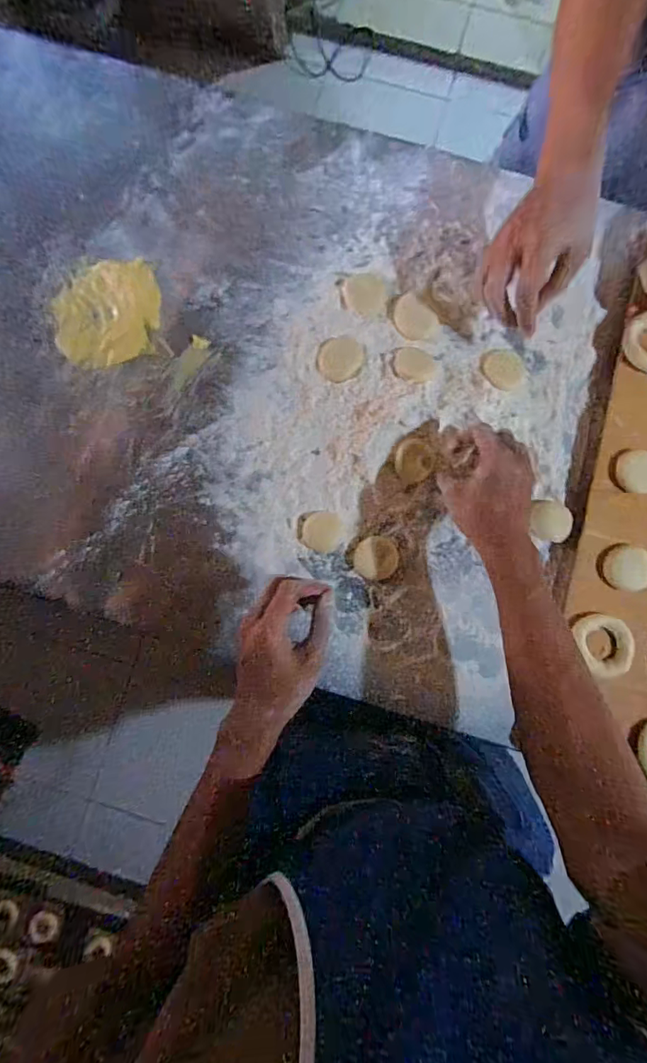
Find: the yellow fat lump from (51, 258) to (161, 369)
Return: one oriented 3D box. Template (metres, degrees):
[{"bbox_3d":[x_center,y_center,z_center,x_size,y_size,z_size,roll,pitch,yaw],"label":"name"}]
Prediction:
[{"bbox_3d":[-0.246,-0.247,0.543,0.119,0.006,0.121,-8,84,1],"label":"yellow fat lump"}]

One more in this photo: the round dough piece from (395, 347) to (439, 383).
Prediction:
[{"bbox_3d":[0.104,-0.181,0.530,0.045,0.018,0.042,0,84,2],"label":"round dough piece"}]

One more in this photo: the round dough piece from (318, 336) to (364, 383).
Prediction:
[{"bbox_3d":[0.019,-0.192,0.535,0.048,0.010,0.051,0,84,2],"label":"round dough piece"}]

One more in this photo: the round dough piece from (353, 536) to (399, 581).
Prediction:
[{"bbox_3d":[0.058,0.030,0.530,0.048,0.005,0.047,0,84,2],"label":"round dough piece"}]

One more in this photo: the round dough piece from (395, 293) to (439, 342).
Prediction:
[{"bbox_3d":[0.103,-0.243,0.541,0.044,0.004,0.054,-32,84,-2],"label":"round dough piece"}]

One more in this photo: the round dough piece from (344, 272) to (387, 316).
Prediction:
[{"bbox_3d":[0.047,-0.269,0.540,0.046,0.004,0.049,0,84,2],"label":"round dough piece"}]

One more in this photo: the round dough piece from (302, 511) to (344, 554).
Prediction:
[{"bbox_3d":[-0.001,-0.001,0.523,0.042,0.004,0.044,0,84,2],"label":"round dough piece"}]

